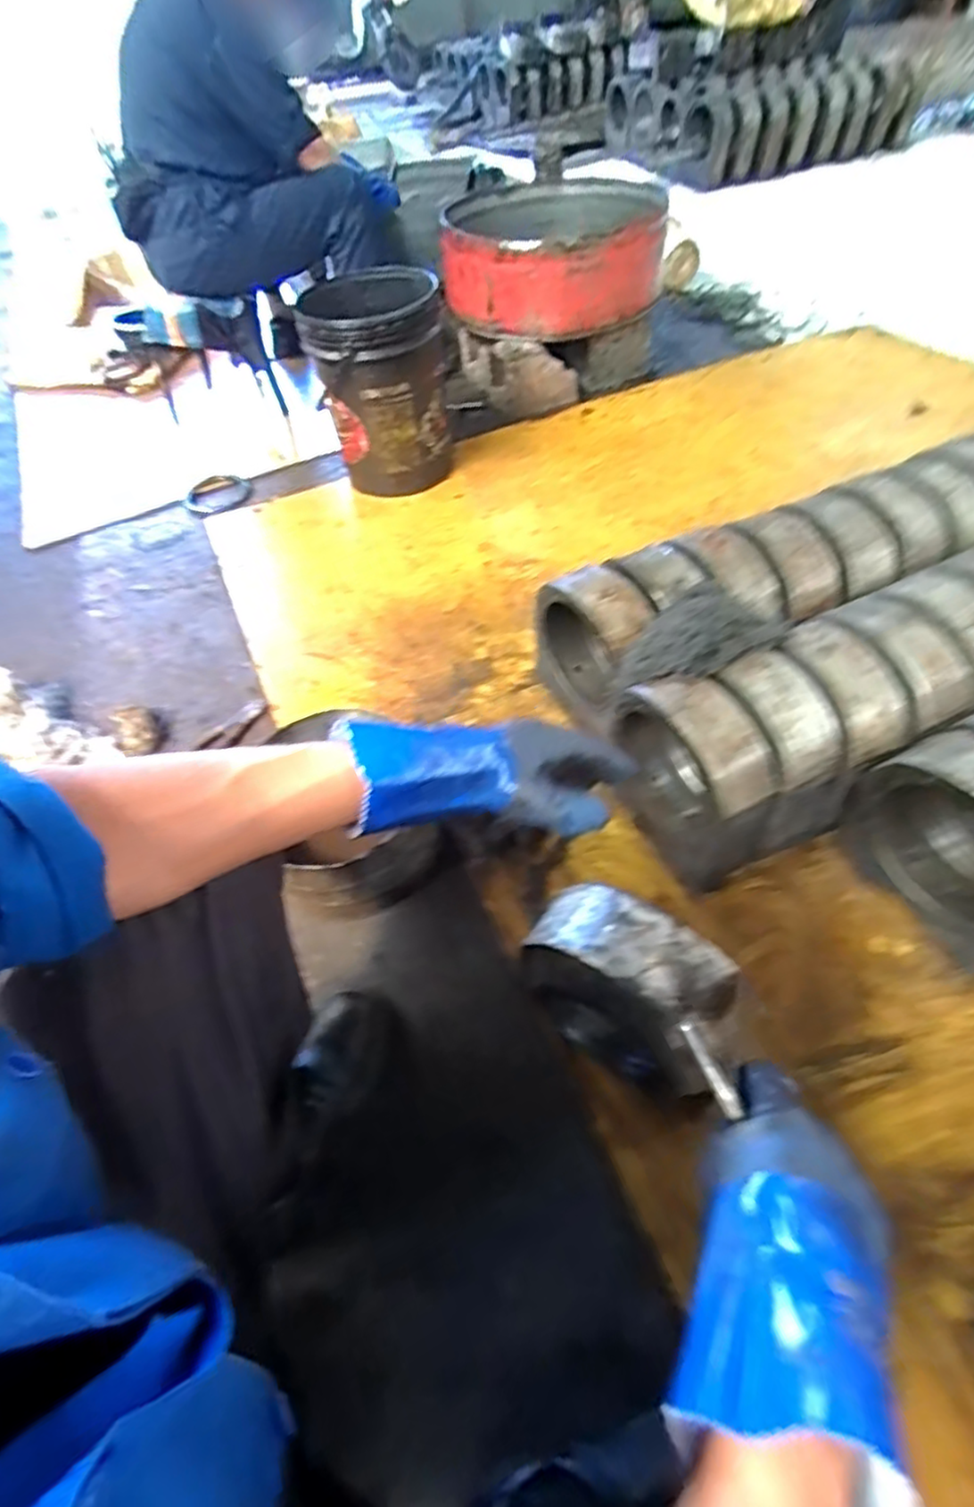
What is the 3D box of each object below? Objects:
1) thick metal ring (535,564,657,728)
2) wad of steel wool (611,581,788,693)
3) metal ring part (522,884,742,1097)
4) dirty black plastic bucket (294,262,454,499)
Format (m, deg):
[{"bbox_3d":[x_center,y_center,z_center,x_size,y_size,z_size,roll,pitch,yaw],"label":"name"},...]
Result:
[{"bbox_3d":[0.164,-0.155,1.012,0.102,0.214,0.199,-25,53,-14],"label":"thick metal ring"},{"bbox_3d":[0.263,-0.153,0.860,0.210,0.077,0.140,-30,54,-17],"label":"wad of steel wool"},{"bbox_3d":[0.132,0.238,0.667,0.202,0.174,0.113,28,59,25],"label":"metal ring part"},{"bbox_3d":[-0.230,-0.820,1.509,0.277,0.374,0.326,-8,51,-1],"label":"dirty black plastic bucket"}]

